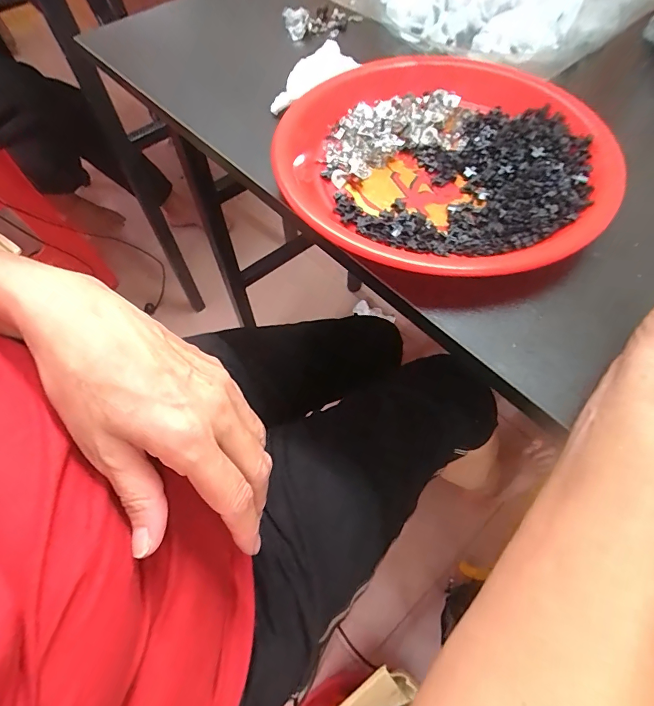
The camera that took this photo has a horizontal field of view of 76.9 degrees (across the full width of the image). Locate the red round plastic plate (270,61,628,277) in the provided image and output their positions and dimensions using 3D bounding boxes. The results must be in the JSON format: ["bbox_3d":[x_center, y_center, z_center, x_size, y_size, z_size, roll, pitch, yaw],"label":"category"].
[{"bbox_3d":[0.078,-0.140,0.297,0.223,0.024,0.229,-1,60,2],"label":"red round plastic plate"}]

